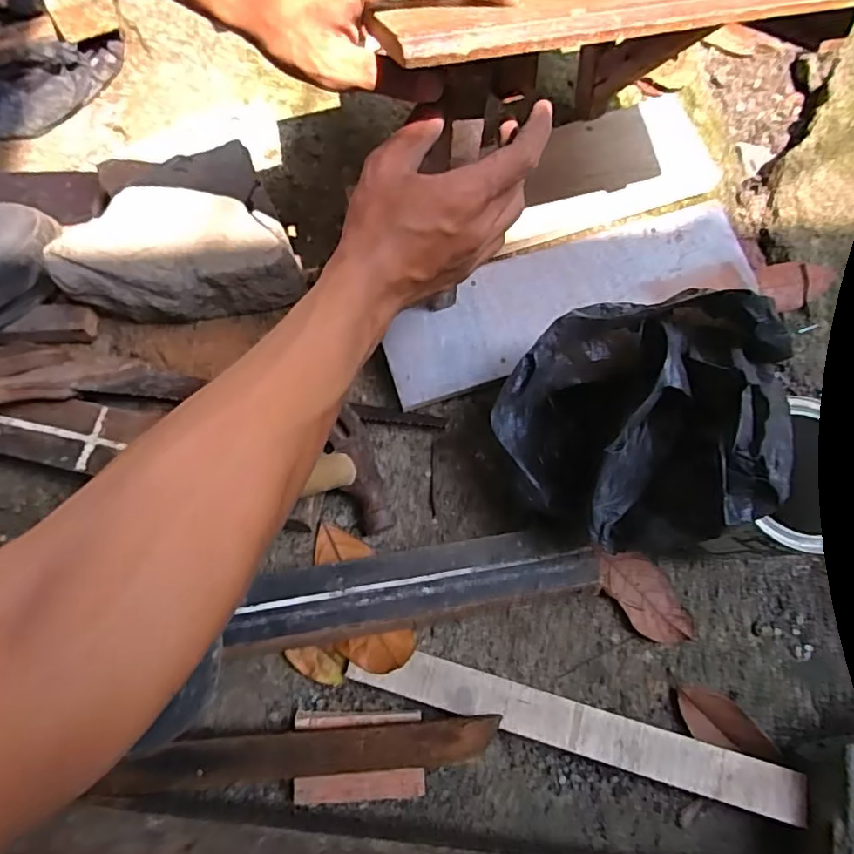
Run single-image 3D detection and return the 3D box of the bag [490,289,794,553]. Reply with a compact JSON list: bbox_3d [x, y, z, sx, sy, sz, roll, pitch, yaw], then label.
[{"bbox_3d":[0.142,-0.002,0.454,0.175,0.176,0.177,11,76,4],"label":"bag"}]

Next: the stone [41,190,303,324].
[{"bbox_3d":[-0.220,-0.162,0.543,0.209,0.079,0.118,0,75,1],"label":"stone"}]

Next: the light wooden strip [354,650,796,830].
[{"bbox_3d":[0.114,0.234,0.460,0.345,0.005,0.034,15,63,6],"label":"light wooden strip"}]

